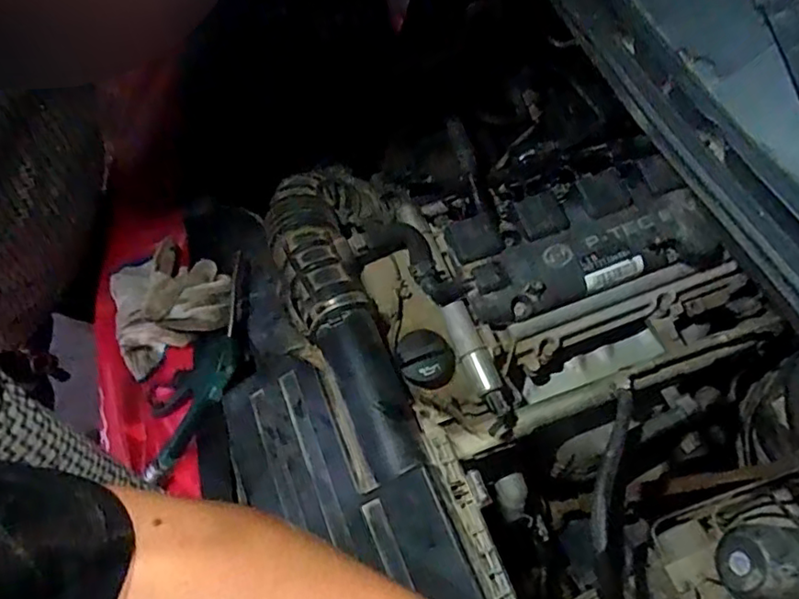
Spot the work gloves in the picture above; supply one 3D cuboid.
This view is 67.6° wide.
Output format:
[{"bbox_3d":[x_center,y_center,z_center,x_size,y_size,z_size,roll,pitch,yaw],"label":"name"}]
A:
[{"bbox_3d":[-0.266,-0.002,0.685,0.138,0.048,0.131,-28,65,-10],"label":"work gloves"}]

